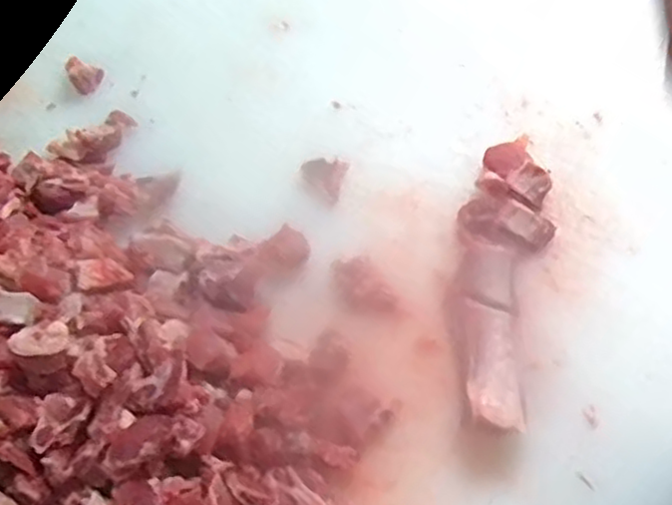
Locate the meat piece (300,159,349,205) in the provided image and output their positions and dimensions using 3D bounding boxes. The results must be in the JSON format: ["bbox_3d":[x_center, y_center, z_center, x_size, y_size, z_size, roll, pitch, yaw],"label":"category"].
[{"bbox_3d":[-0.011,-0.063,0.587,0.034,0.018,0.041,11,66,9],"label":"meat piece"}]

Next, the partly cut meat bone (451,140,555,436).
[{"bbox_3d":[0.123,0.017,0.539,0.066,0.028,0.227,8,66,7],"label":"partly cut meat bone"}]

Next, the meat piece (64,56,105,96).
[{"bbox_3d":[-0.226,-0.161,0.642,0.029,0.024,0.024,-36,68,-12],"label":"meat piece"}]

